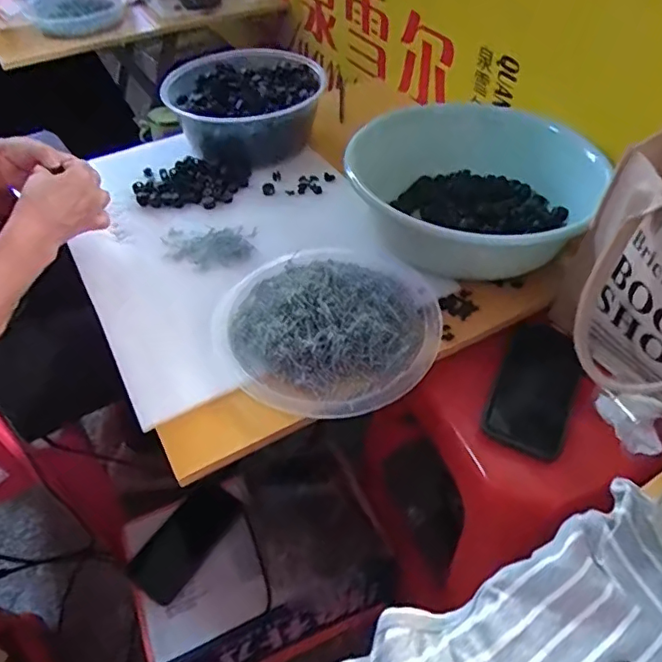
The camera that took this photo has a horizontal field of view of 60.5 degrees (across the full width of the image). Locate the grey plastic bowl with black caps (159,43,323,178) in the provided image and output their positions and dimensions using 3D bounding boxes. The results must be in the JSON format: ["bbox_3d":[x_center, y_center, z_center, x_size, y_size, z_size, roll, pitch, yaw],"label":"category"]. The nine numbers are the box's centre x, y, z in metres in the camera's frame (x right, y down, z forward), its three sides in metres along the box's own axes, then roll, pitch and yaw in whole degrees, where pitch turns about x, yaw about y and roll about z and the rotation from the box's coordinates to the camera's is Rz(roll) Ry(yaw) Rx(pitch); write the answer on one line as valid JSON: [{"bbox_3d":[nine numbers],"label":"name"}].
[{"bbox_3d":[-0.121,-0.331,0.847,0.210,0.102,0.193,-2,48,2],"label":"grey plastic bowl with black caps"}]

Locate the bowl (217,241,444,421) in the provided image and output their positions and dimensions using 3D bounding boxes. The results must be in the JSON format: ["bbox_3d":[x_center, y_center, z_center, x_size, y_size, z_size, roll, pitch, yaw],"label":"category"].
[{"bbox_3d":[-0.005,-0.025,0.604,0.238,0.057,0.237,-2,48,2],"label":"bowl"}]

